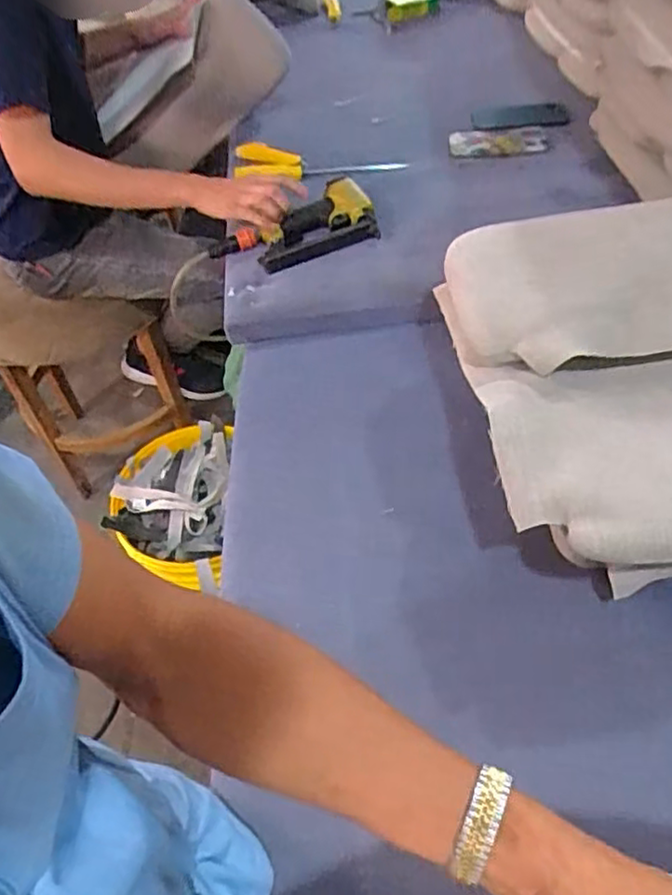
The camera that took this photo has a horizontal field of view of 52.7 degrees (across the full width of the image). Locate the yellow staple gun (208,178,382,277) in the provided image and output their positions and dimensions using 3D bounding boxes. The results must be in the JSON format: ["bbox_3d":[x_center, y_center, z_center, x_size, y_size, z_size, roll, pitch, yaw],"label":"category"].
[{"bbox_3d":[-0.069,-0.339,1.072,0.263,0.047,0.170,-14,50,-5],"label":"yellow staple gun"}]

